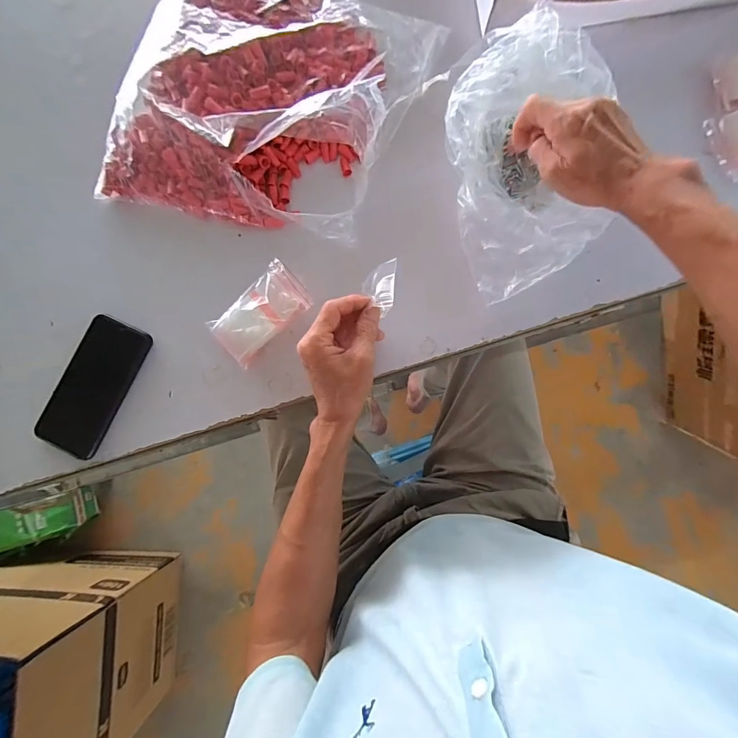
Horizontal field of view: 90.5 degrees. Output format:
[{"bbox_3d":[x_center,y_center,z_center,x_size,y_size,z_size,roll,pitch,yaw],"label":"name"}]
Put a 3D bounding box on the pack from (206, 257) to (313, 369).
[{"bbox_3d":[-0.124,-0.064,0.416,0.110,0.023,0.064,-42,84,-1],"label":"pack"}]

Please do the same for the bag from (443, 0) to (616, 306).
[{"bbox_3d":[0.171,-0.223,0.400,0.168,0.072,0.281,0,94,3],"label":"bag"}]

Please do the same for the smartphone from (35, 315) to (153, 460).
[{"bbox_3d":[-0.318,0.022,0.425,0.075,0.013,0.162,27,86,6],"label":"smartphone"}]

